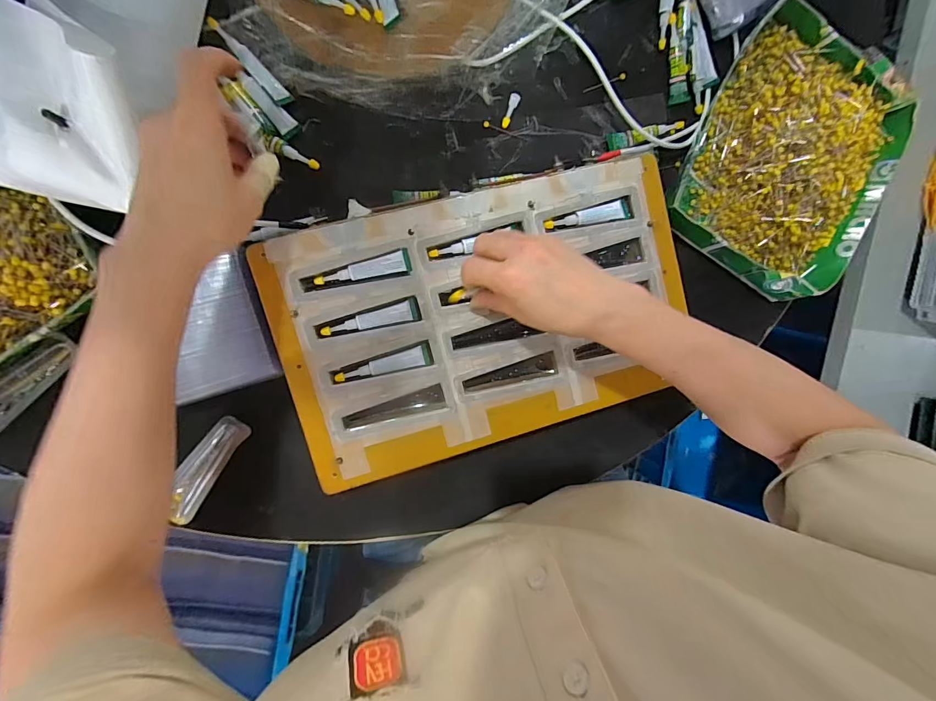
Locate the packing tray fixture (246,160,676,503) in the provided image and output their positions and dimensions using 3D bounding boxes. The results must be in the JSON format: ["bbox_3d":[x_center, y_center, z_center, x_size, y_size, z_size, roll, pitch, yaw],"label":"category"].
[{"bbox_3d":[0.025,-0.032,0.382,0.375,0.022,0.221,-16,91,-9],"label":"packing tray fixture"}]

